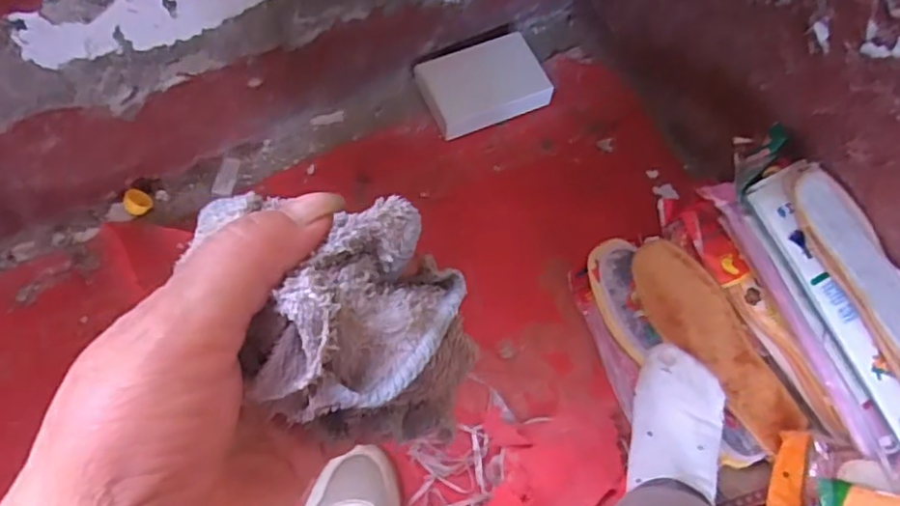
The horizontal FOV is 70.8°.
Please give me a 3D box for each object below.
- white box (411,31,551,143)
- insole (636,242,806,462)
[{"bbox_3d":[0.044,-0.220,0.835,0.155,0.032,0.111,-19,68,-11],"label":"white box"},{"bbox_3d":[0.270,0.090,0.647,0.078,0.014,0.228,-31,79,-14],"label":"insole"}]

